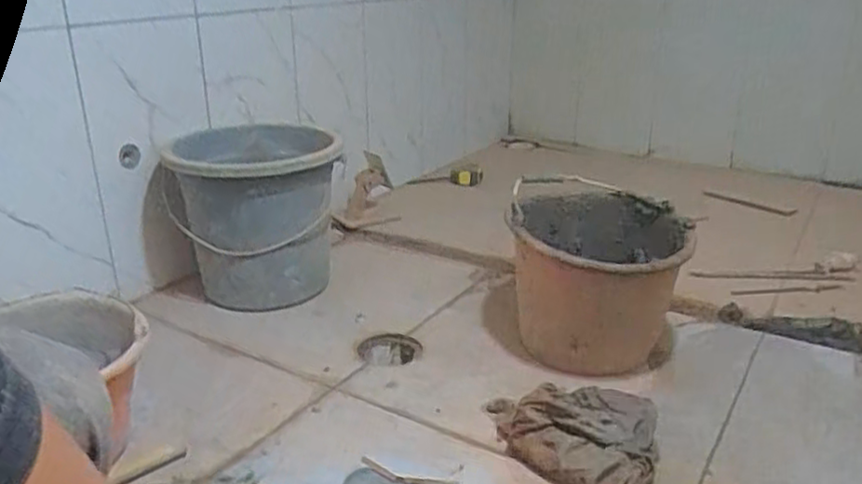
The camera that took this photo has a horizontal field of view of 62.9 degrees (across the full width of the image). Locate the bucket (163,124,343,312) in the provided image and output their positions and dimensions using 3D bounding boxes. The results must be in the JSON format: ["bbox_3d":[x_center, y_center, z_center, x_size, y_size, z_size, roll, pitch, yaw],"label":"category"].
[{"bbox_3d":[-0.322,-0.049,1.324,0.311,0.284,0.305,0,22,0],"label":"bucket"}]

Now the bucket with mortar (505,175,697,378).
[{"bbox_3d":[0.250,0.060,1.103,0.257,0.216,0.301,9,24,21],"label":"bucket with mortar"}]

